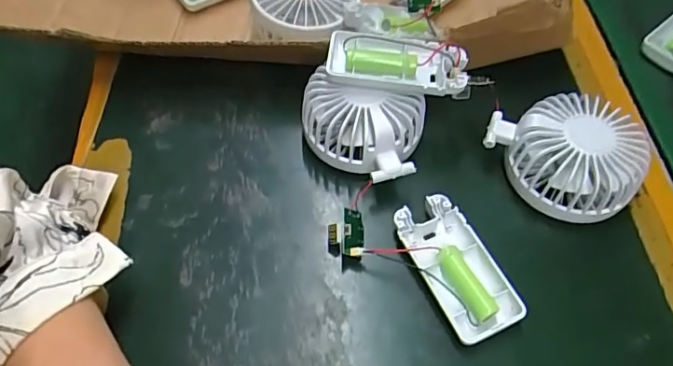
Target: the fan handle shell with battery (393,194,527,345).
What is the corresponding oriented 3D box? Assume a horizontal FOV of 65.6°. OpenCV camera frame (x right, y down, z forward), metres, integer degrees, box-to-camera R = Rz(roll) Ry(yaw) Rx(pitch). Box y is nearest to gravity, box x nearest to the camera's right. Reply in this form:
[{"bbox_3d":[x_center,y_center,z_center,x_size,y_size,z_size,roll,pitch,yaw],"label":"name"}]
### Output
[{"bbox_3d":[0.074,0.053,0.329,0.046,0.017,0.092,-22,61,-15],"label":"fan handle shell with battery"}]

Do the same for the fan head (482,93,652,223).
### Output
[{"bbox_3d":[0.158,-0.021,0.361,0.079,0.047,0.099,-31,63,-20],"label":"fan head"}]

